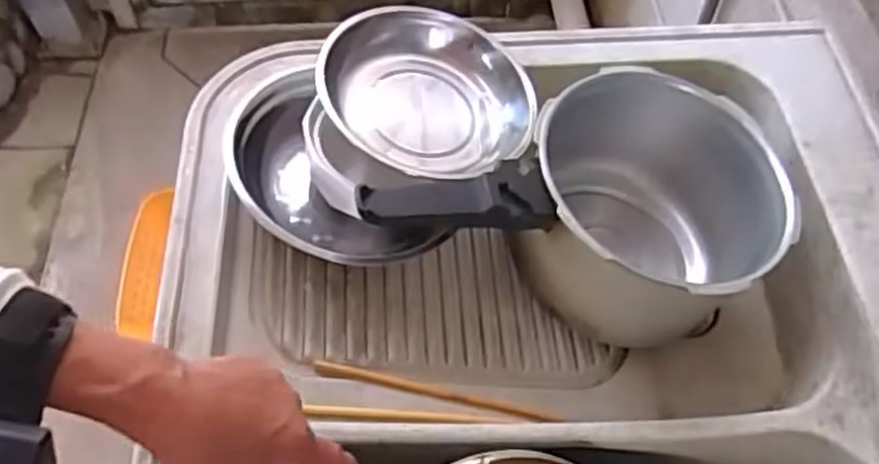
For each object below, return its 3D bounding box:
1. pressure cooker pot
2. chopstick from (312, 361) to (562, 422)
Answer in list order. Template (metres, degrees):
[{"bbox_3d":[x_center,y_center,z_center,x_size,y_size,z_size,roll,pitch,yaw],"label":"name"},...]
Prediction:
[{"bbox_3d":[0.101,-0.004,0.644,0.369,0.159,0.202,-12,58,-8],"label":"pressure cooker pot"},{"bbox_3d":[0.000,0.128,0.603,0.200,0.004,0.010,14,57,-9],"label":"chopstick"}]

